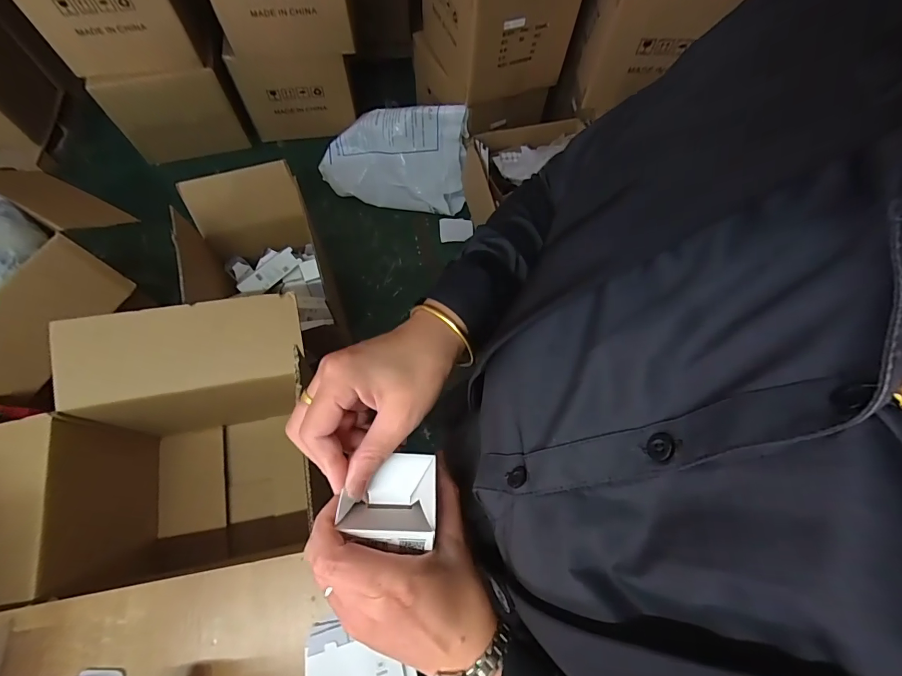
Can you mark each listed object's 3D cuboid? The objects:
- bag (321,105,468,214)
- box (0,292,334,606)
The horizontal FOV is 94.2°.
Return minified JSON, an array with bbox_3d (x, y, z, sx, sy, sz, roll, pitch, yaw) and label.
[{"bbox_3d":[-0.231,-0.746,1.691,0.597,0.415,0.150,10,37,1],"label":"bag"},{"bbox_3d":[-0.559,0.240,0.890,0.547,0.440,0.452,-8,68,-6],"label":"box"}]

